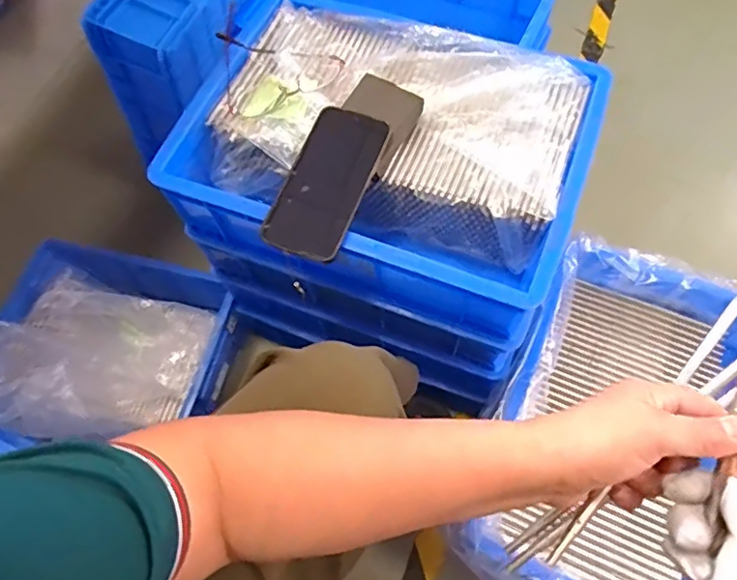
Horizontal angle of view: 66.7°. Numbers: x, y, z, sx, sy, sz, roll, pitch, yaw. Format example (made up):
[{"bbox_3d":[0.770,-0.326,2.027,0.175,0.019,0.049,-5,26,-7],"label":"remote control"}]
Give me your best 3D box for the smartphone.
[{"bbox_3d":[-0.039,-0.105,0.540,0.075,0.013,0.155,20,75,10],"label":"smartphone"}]

